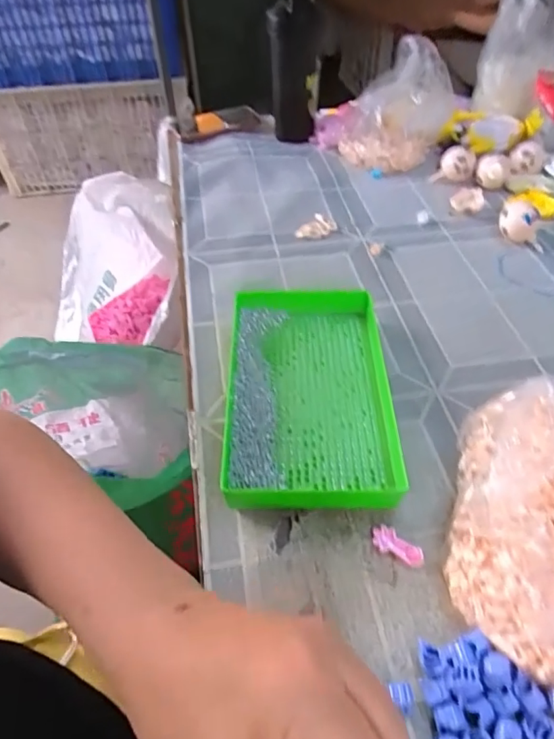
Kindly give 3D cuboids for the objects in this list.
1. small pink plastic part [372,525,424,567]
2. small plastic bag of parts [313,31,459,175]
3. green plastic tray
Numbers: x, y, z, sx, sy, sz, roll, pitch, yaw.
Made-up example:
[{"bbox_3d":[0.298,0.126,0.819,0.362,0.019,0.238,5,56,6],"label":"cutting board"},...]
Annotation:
[{"bbox_3d":[0.094,0.138,0.396,0.041,0.009,0.019,19,52,17],"label":"small pink plastic part"},{"bbox_3d":[0.153,-0.423,0.804,0.223,0.152,0.131,20,52,18],"label":"small plastic bag of parts"},{"bbox_3d":[0.031,0.019,0.479,0.152,0.037,0.238,-1,48,1],"label":"green plastic tray"}]

